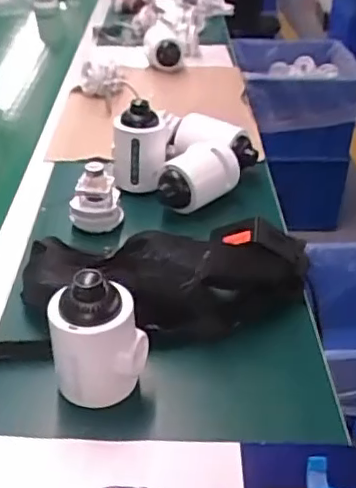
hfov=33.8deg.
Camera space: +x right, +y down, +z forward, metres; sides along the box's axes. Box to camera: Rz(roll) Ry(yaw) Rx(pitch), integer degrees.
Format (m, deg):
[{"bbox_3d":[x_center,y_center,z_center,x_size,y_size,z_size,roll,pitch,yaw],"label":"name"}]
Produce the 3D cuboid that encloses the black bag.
[{"bbox_3d":[-0.013,0.039,0.644,0.322,0.100,0.128,-1,36,-1],"label":"black bag"}]

